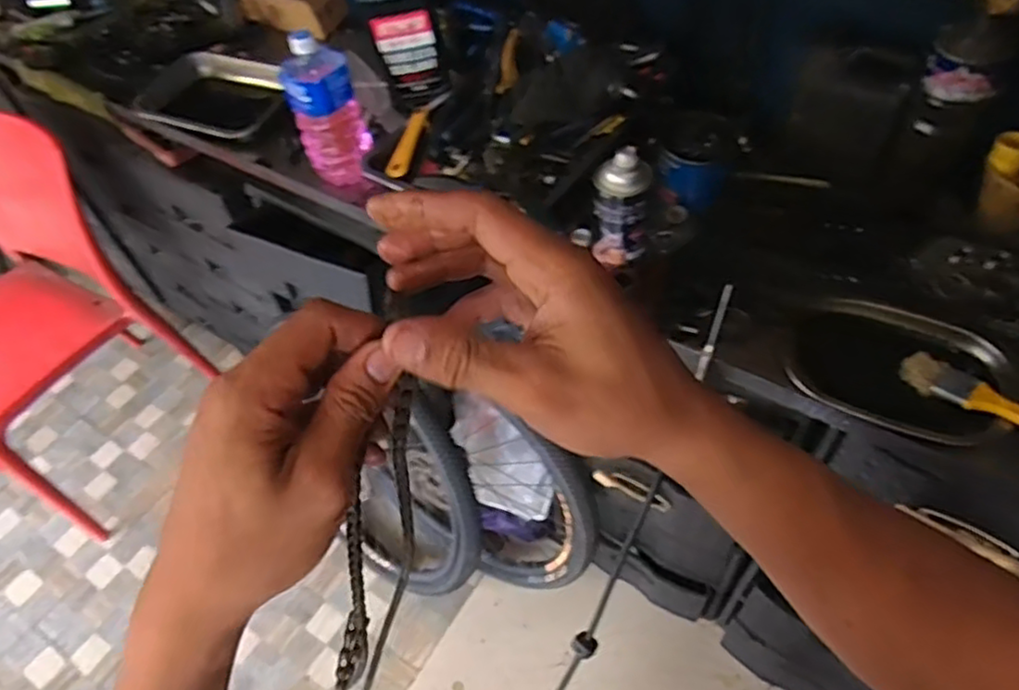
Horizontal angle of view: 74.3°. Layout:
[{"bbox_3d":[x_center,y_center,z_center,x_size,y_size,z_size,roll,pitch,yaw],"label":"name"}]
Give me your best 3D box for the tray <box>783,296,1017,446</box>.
[{"bbox_3d":[0.407,0.015,0.710,0.201,0.032,0.155,21,57,20],"label":"tray"}]

